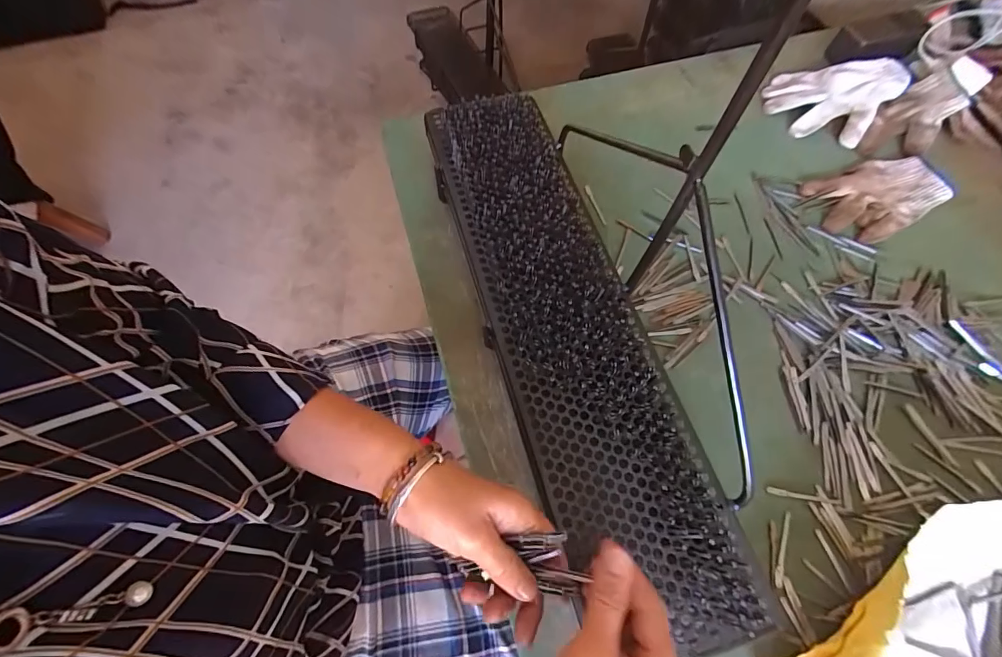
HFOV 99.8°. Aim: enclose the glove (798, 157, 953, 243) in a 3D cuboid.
[{"bbox_3d":[0.493,-0.173,0.551,0.160,0.020,0.106,-20,67,-9],"label":"glove"}]

